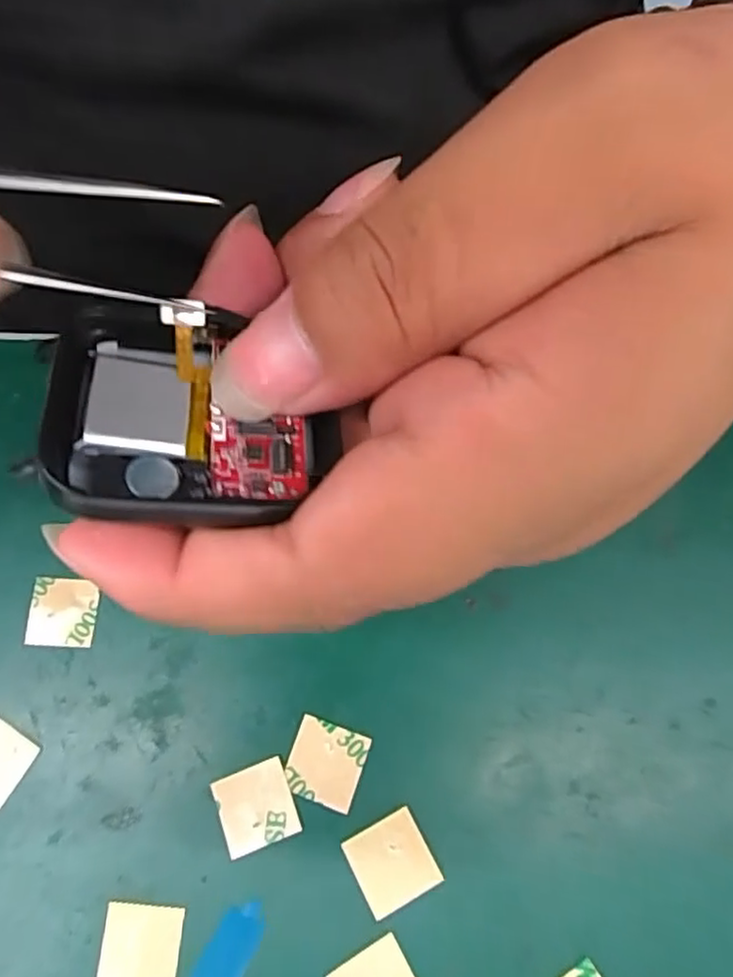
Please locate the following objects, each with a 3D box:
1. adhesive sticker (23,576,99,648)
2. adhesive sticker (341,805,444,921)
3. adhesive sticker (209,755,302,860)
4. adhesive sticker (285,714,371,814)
[{"bbox_3d":[-0.069,0.028,0.152,0.015,0.004,0.015,2,74,1],"label":"adhesive sticker"},{"bbox_3d":[0.005,0.074,0.133,0.015,0.004,0.015,-29,75,-5],"label":"adhesive sticker"},{"bbox_3d":[-0.023,0.065,0.136,0.015,0.004,0.015,-21,73,-5],"label":"adhesive sticker"},{"bbox_3d":[-0.009,0.057,0.140,0.015,0.004,0.015,18,74,7],"label":"adhesive sticker"}]

